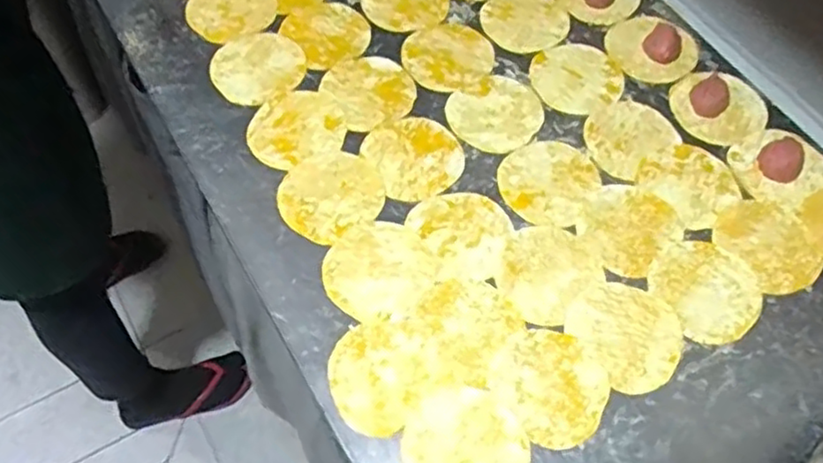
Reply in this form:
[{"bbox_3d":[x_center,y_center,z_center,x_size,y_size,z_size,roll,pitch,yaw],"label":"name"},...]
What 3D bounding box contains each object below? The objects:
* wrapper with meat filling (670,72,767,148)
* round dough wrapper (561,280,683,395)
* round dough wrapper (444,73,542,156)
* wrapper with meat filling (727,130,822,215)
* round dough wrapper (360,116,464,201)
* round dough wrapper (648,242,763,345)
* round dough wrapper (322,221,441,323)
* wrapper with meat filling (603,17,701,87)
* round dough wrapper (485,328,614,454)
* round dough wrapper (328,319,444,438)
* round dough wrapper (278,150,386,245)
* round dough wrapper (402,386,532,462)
[{"bbox_3d":[0.277,-0.114,0.628,0.078,0.016,0.081,1,60,-2],"label":"wrapper with meat filling"},{"bbox_3d":[0.163,0.074,0.522,0.075,0.004,0.081,1,60,-2],"label":"round dough wrapper"},{"bbox_3d":[0.075,-0.105,0.623,0.082,0.004,0.077,1,60,-2],"label":"round dough wrapper"},{"bbox_3d":[0.315,-0.058,0.596,0.079,0.017,0.073,-37,68,-21],"label":"wrapper with meat filling"},{"bbox_3d":[0.003,-0.065,0.596,0.075,0.004,0.080,1,60,-2],"label":"round dough wrapper"},{"bbox_3d":[0.230,0.043,0.543,0.079,0.004,0.082,1,60,-2],"label":"round dough wrapper"},{"bbox_3d":[-0.024,0.029,0.541,0.081,0.005,0.081,1,60,-2],"label":"round dough wrapper"},{"bbox_3d":[0.228,-0.175,0.661,0.082,0.021,0.069,27,63,12],"label":"wrapper with meat filling"},{"bbox_3d":[0.101,0.108,0.500,0.076,0.004,0.082,1,60,-2],"label":"round dough wrapper"},{"bbox_3d":[-0.023,0.101,0.499,0.074,0.007,0.078,1,60,-2],"label":"round dough wrapper"},{"bbox_3d":[-0.066,-0.032,0.574,0.083,0.004,0.078,1,60,-2],"label":"round dough wrapper"},{"bbox_3d":[0.037,0.147,0.475,0.081,0.006,0.082,1,60,-2],"label":"round dough wrapper"}]

